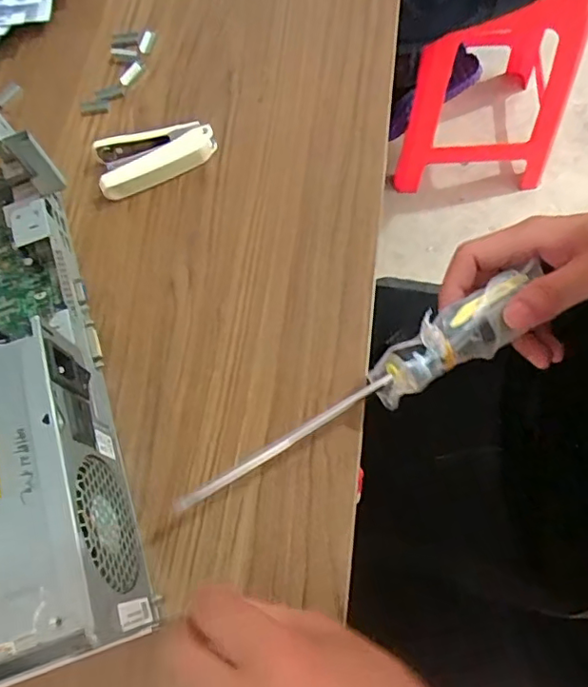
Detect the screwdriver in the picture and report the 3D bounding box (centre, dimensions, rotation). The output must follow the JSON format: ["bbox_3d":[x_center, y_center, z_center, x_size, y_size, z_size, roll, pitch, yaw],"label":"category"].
[{"bbox_3d":[0.042,0.028,0.322,0.237,0.031,0.034,-31,72,-8],"label":"screwdriver"}]

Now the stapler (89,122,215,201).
[{"bbox_3d":[-0.102,-0.138,0.417,0.086,0.023,0.038,-15,68,-1],"label":"stapler"}]

